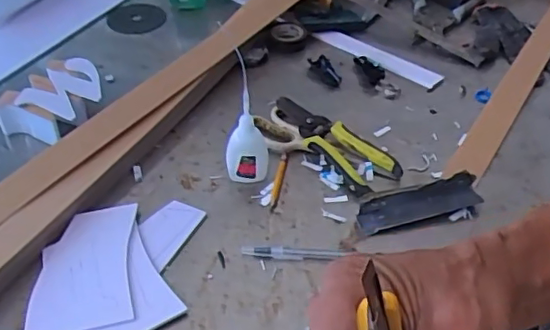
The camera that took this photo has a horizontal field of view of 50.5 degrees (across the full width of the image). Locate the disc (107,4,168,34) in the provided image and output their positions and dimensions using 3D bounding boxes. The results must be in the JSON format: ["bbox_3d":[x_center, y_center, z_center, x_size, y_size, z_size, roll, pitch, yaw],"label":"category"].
[{"bbox_3d":[-0.216,-0.229,0.908,0.085,0.007,0.085,2,46,-2],"label":"disc"}]

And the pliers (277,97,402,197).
[{"bbox_3d":[0.066,-0.029,0.679,0.060,0.025,0.168,-28,51,-28],"label":"pliers"}]

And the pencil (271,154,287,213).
[{"bbox_3d":[0.004,0.017,0.642,0.009,0.006,0.088,7,43,5],"label":"pencil"}]

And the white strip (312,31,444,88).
[{"bbox_3d":[0.144,-0.155,0.831,0.193,0.008,0.038,29,49,26],"label":"white strip"}]

